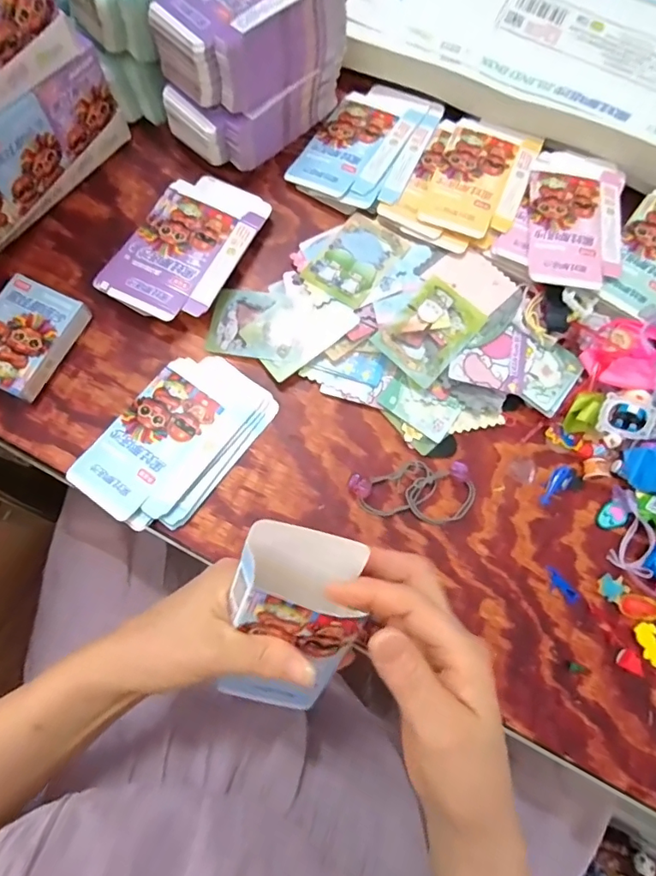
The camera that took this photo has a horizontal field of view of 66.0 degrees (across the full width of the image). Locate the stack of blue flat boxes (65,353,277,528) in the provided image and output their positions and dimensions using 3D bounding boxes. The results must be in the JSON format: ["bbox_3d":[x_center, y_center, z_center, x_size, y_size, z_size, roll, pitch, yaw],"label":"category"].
[{"bbox_3d":[-0.123,0.000,0.411,0.097,0.015,0.150,36,77,7],"label":"stack of blue flat boxes"}]

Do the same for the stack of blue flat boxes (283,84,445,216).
[{"bbox_3d":[0.039,-0.283,0.494,0.104,0.016,0.150,29,76,6],"label":"stack of blue flat boxes"}]

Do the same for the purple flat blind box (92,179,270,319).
[{"bbox_3d":[-0.128,-0.172,0.454,0.101,0.020,0.148,27,76,5],"label":"purple flat blind box"}]

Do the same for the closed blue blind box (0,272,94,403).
[{"bbox_3d":[-0.255,-0.084,0.424,0.067,0.024,0.093,25,75,5],"label":"closed blue blind box"}]

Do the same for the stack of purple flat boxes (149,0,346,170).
[{"bbox_3d":[-0.069,-0.339,0.449,0.107,0.095,0.162,39,77,8],"label":"stack of purple flat boxes"}]

